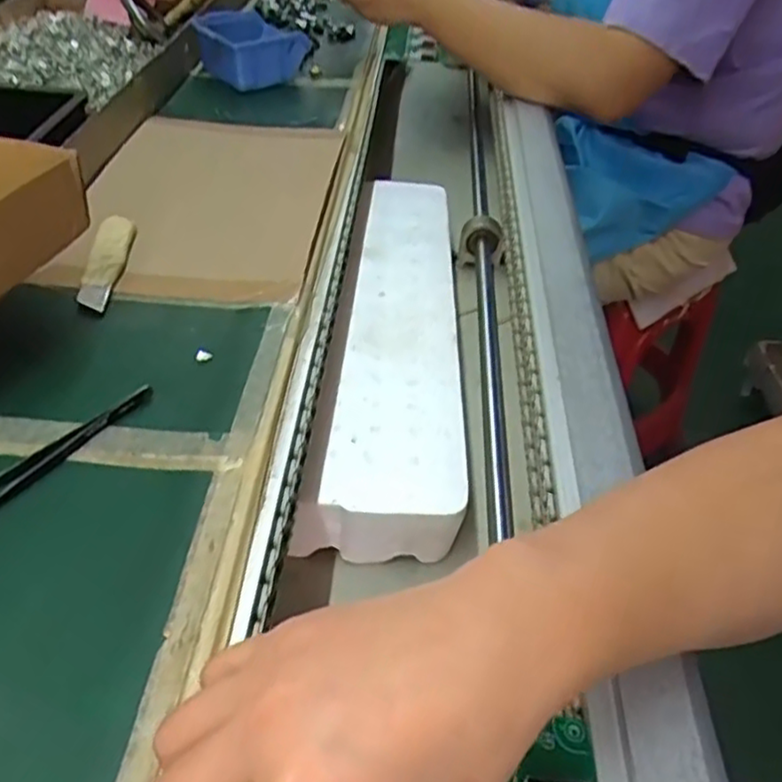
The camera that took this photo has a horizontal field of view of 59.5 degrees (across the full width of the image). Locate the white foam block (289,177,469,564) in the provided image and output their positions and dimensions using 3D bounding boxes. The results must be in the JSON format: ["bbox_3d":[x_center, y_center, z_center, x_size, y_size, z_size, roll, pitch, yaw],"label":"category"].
[{"bbox_3d":[0.010,-0.061,0.564,0.106,0.049,0.425,6,43,2],"label":"white foam block"}]

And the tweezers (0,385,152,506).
[{"bbox_3d":[-0.175,0.037,0.341,0.019,0.007,0.132,29,48,24],"label":"tweezers"}]

